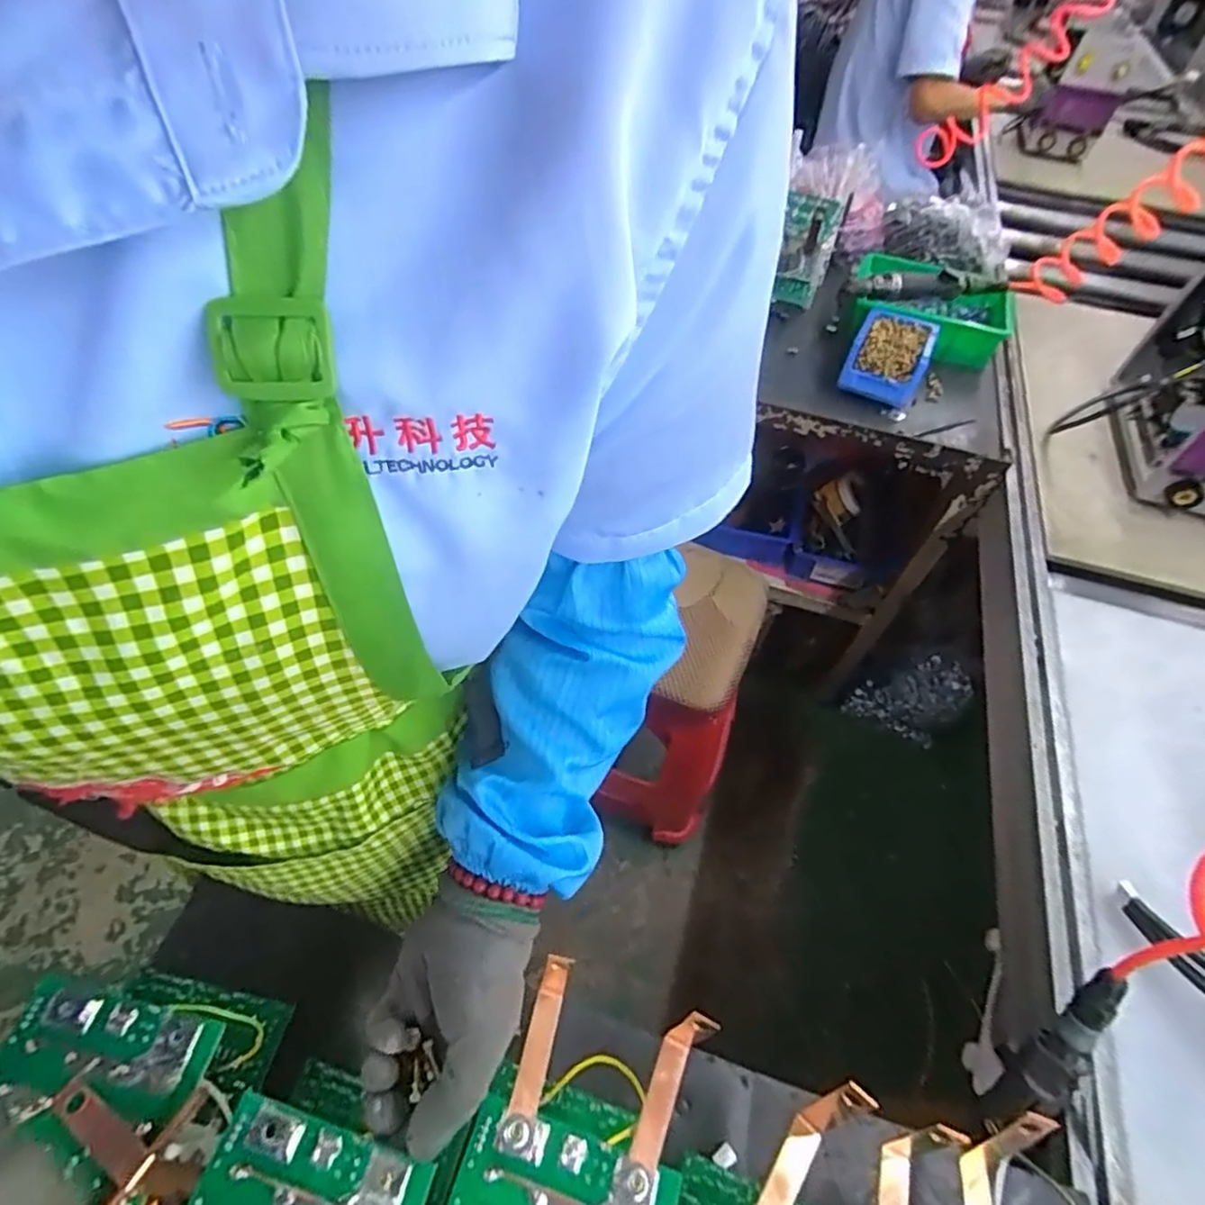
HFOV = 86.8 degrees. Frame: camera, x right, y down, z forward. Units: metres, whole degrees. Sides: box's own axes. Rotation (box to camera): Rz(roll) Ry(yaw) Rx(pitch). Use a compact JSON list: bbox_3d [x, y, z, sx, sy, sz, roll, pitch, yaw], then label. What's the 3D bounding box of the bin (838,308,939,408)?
[{"bbox_3d":[0.438,-0.376,0.981,0.114,0.071,0.158,23,56,13],"label":"bin"}]

